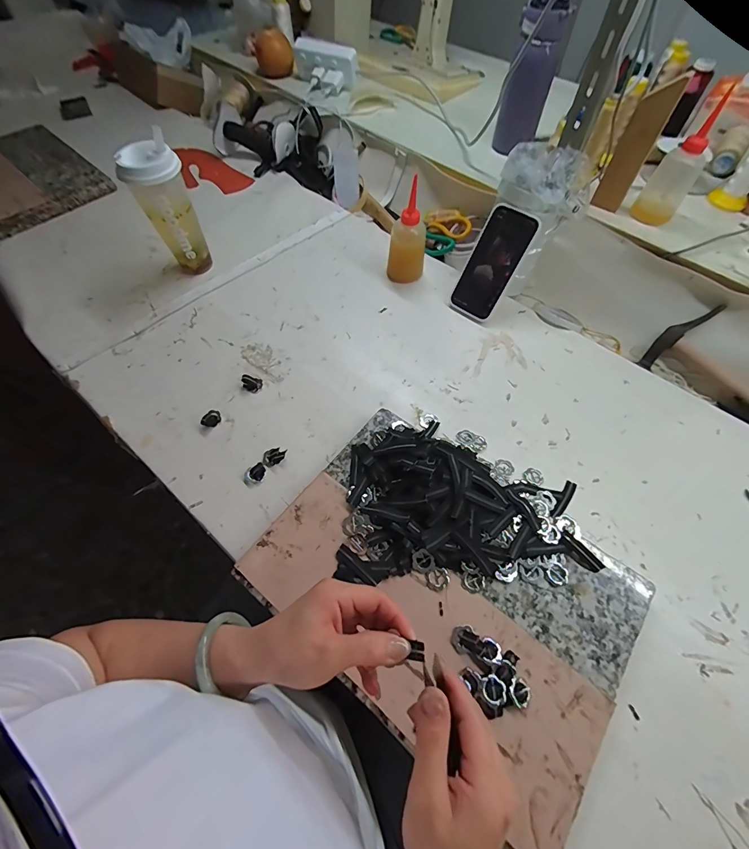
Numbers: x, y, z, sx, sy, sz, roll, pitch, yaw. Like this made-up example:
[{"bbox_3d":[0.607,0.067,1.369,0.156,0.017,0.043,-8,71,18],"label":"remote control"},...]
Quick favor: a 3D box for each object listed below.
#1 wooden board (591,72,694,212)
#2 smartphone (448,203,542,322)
[{"bbox_3d":[0.395,-0.416,0.578,0.043,0.170,0.016,27,63,15],"label":"wooden board"},{"bbox_3d":[0.190,-0.259,0.615,0.084,0.167,0.014,41,30,22],"label":"smartphone"}]

